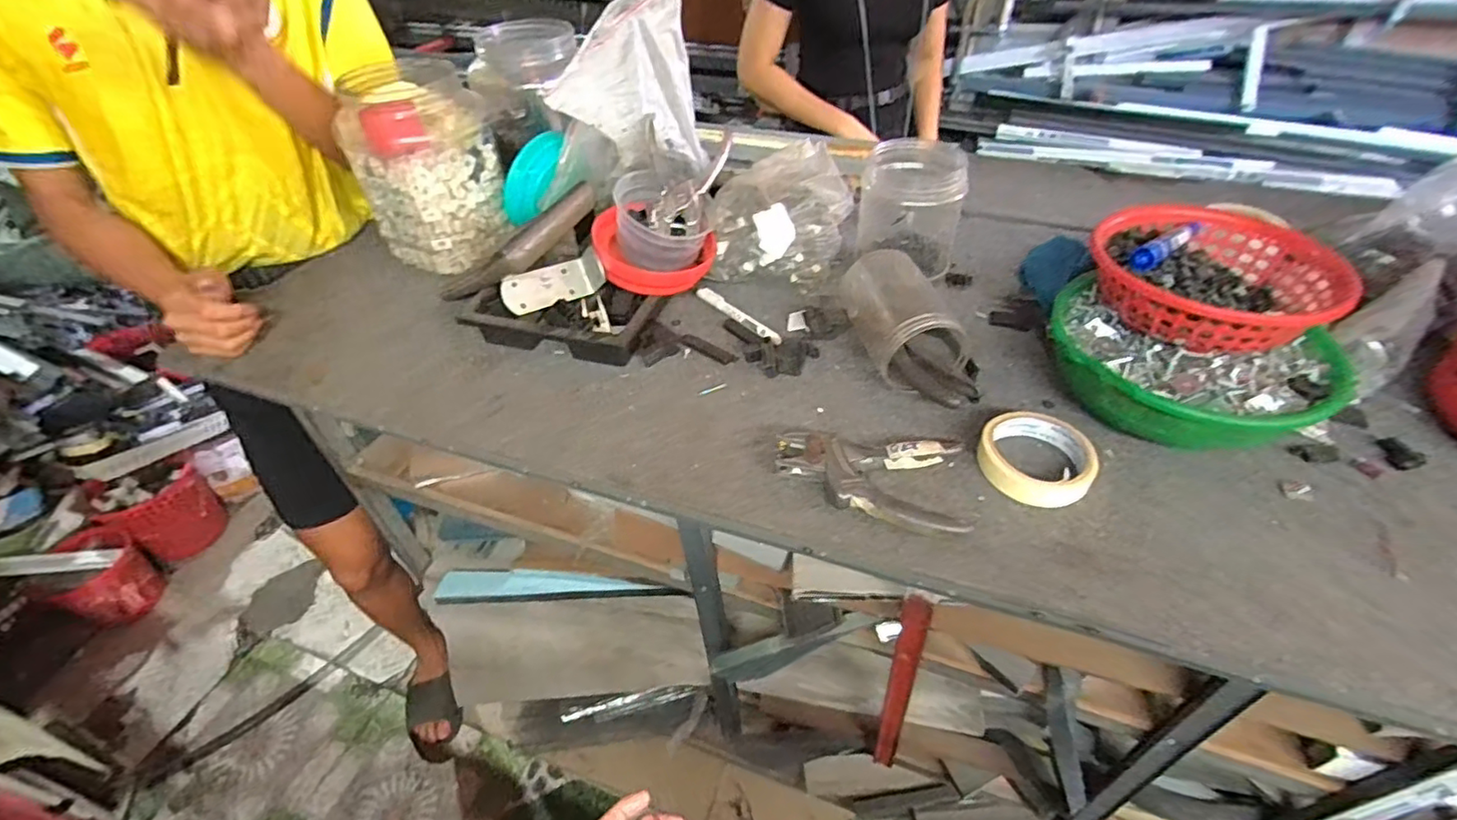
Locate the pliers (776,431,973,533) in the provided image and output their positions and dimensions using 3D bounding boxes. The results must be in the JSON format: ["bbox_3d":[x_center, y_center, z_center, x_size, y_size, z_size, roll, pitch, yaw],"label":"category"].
[{"bbox_3d":[0.125,0.063,0.540,0.160,0.032,0.103,1,43,4],"label":"pliers"}]

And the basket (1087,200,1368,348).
[{"bbox_3d":[0.441,-0.122,0.570,0.197,0.065,0.181,-1,43,1],"label":"basket"}]

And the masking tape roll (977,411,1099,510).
[{"bbox_3d":[0.276,0.039,0.551,0.092,0.029,0.092,-2,49,3],"label":"masking tape roll"}]

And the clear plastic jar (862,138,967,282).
[{"bbox_3d":[0.216,-0.232,0.739,0.114,0.138,0.101,12,45,15],"label":"clear plastic jar"}]

